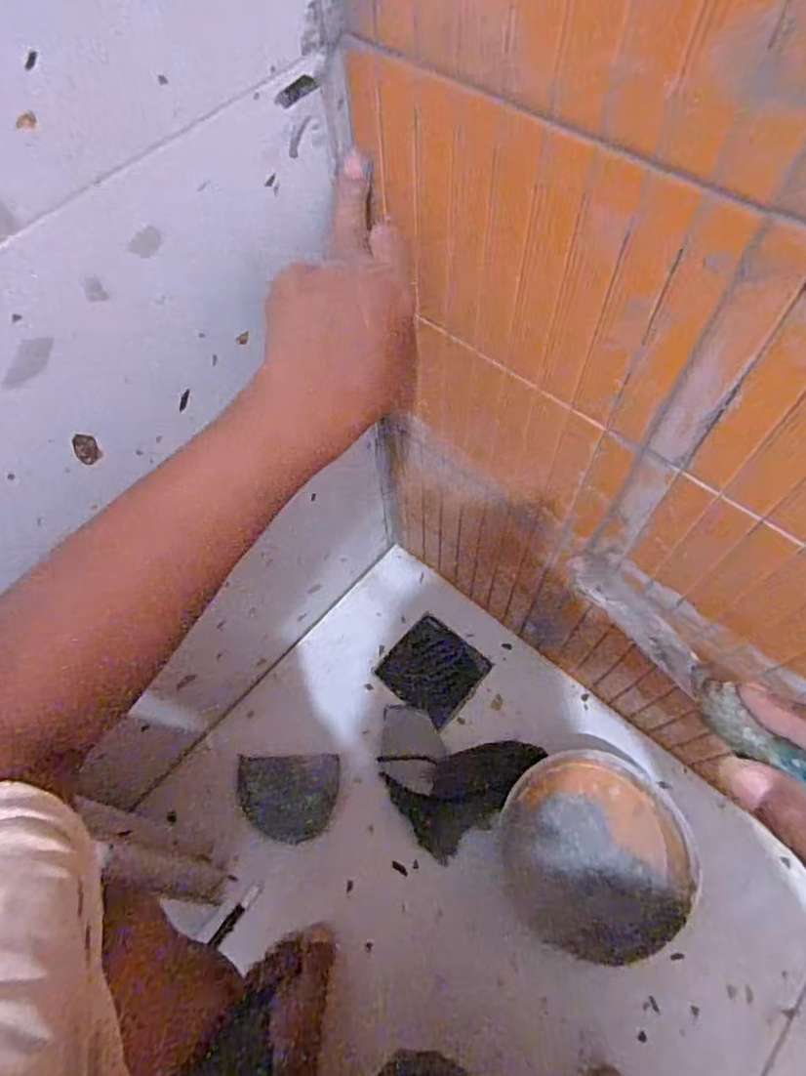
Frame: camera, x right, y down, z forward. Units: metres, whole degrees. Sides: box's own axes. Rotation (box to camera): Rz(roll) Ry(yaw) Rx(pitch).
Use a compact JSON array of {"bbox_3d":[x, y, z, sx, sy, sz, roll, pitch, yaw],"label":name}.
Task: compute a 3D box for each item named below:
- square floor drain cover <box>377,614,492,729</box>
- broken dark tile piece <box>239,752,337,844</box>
[{"bbox_3d":[0.038,0.165,0.762,0.111,0.016,0.110,37,70,19],"label":"square floor drain cover"},{"bbox_3d":[-0.129,0.292,0.680,0.112,0.016,0.087,-4,63,1],"label":"broken dark tile piece"}]

